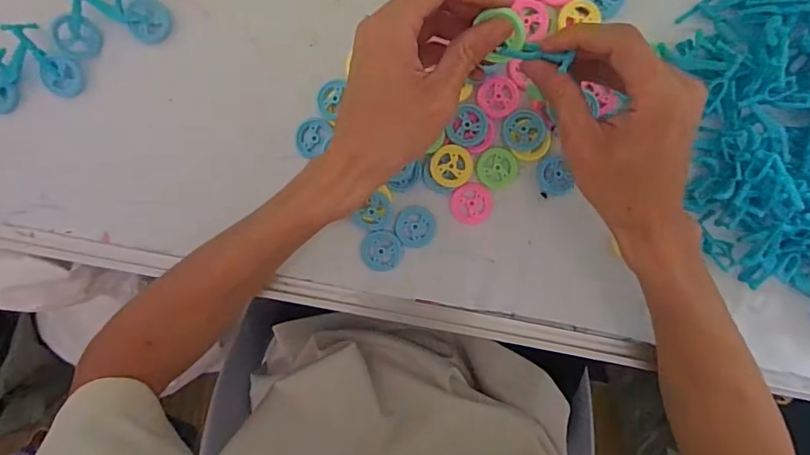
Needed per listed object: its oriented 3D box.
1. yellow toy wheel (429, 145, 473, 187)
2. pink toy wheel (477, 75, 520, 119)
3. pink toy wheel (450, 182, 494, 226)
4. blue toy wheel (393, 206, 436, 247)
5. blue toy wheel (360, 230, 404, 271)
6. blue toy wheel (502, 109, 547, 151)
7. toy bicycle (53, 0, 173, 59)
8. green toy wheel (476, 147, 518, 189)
[{"bbox_3d":[0.034,-0.044,0.353,0.030,0.005,0.029,0,94,1],"label":"yellow toy wheel"},{"bbox_3d":[0.067,-0.094,0.351,0.029,0.004,0.030,0,94,1],"label":"pink toy wheel"},{"bbox_3d":[0.049,-0.017,0.358,0.030,0.004,0.030,0,94,1],"label":"pink toy wheel"},{"bbox_3d":[0.008,0.000,0.361,0.030,0.004,0.031,0,94,1],"label":"blue toy wheel"},{"bbox_3d":[-0.017,0.018,0.362,0.031,0.004,0.030,0,94,1],"label":"blue toy wheel"},{"bbox_3d":[0.085,-0.070,0.351,0.029,0.004,0.028,0,94,1],"label":"blue toy wheel"},{"bbox_3d":[-0.207,-0.150,0.344,0.076,0.017,0.045,-12,93,2],"label":"toy bicycle"},{"bbox_3d":[0.067,-0.043,0.355,0.029,0.004,0.029,0,94,1],"label":"green toy wheel"}]

